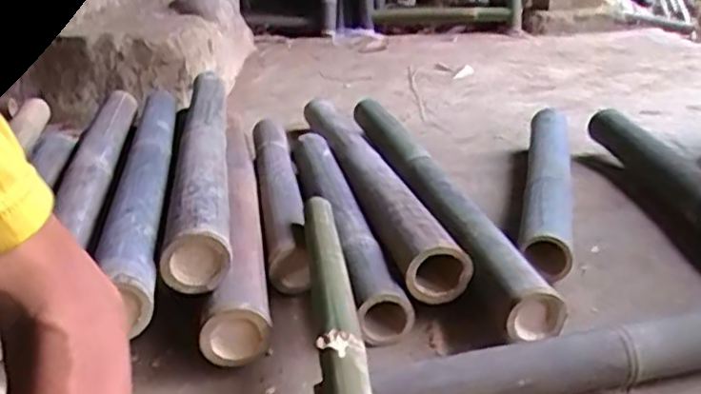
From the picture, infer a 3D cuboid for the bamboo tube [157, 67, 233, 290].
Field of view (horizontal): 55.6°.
[{"bbox_3d":[-0.262,-0.097,1.201,0.078,0.071,0.915,-8,24,-7],"label":"bamboo tube"}]

